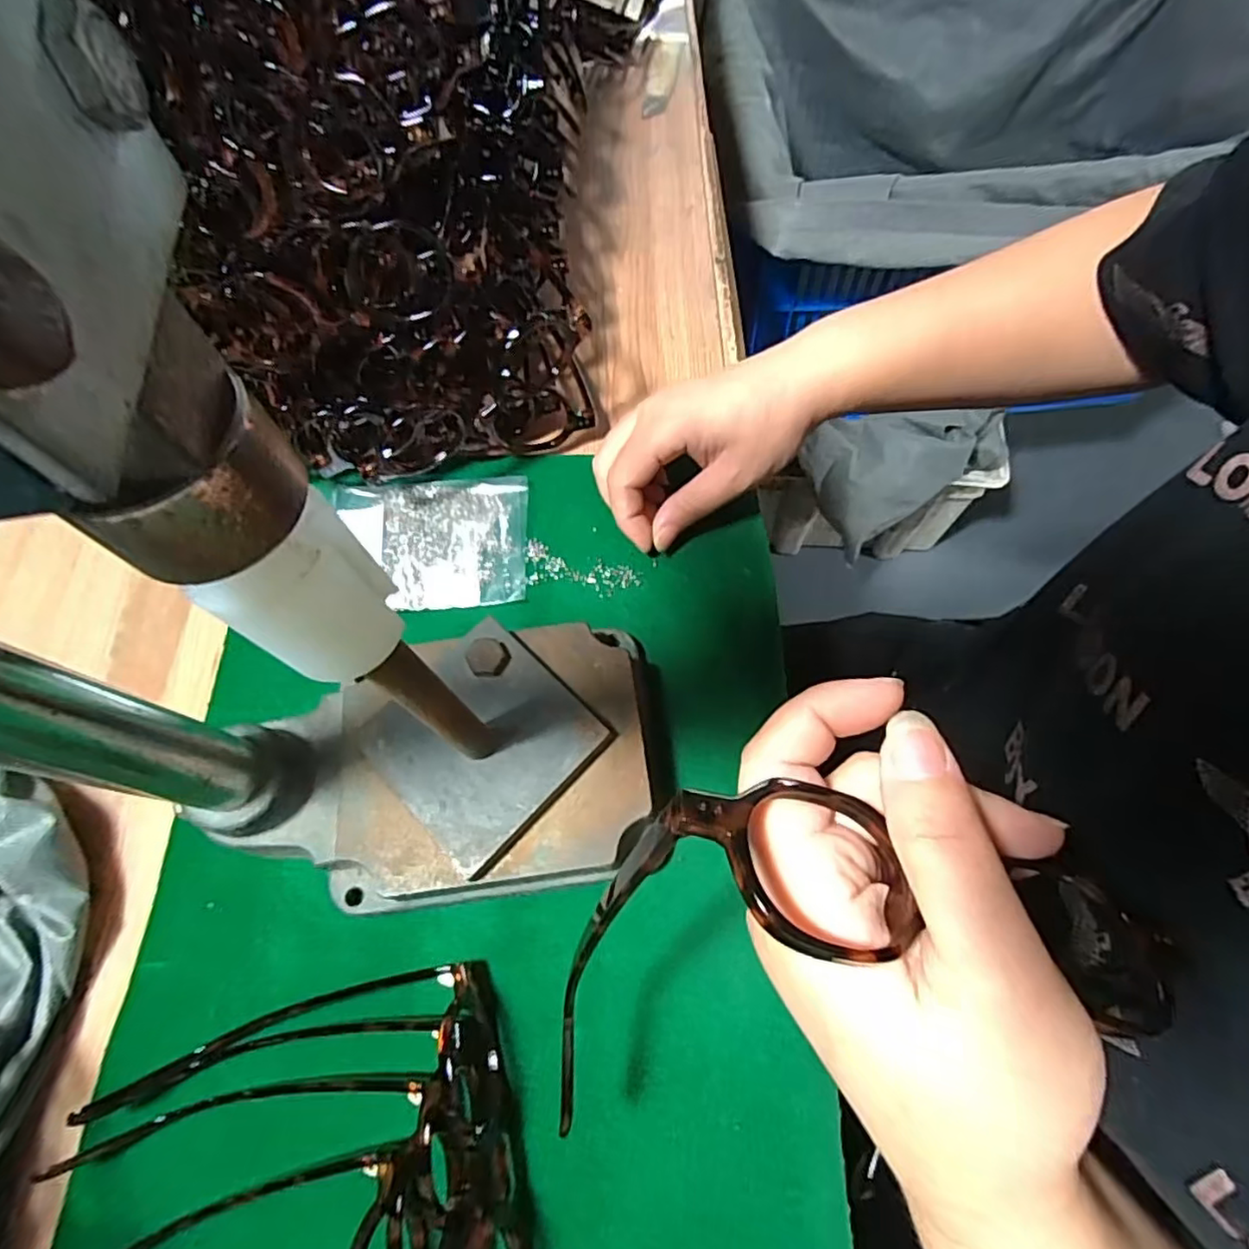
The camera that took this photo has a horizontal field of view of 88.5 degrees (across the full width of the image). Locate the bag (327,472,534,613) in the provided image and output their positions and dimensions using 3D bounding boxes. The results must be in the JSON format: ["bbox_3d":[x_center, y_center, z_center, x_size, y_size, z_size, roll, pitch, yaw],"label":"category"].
[{"bbox_3d":[-0.107,-0.046,0.349,0.106,0.008,0.078,-4,66,1],"label":"bag"}]

